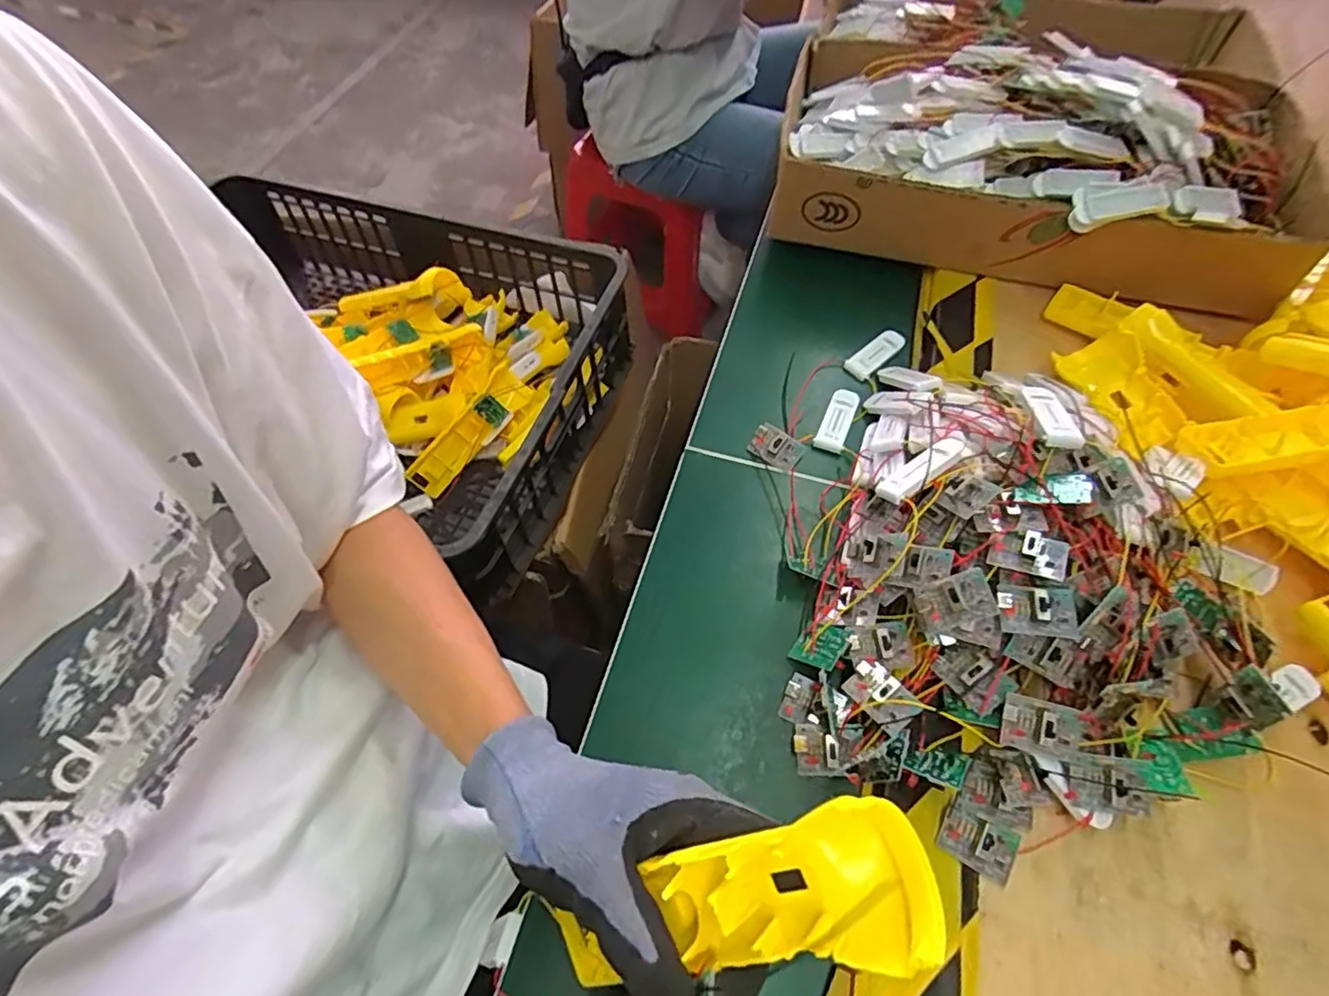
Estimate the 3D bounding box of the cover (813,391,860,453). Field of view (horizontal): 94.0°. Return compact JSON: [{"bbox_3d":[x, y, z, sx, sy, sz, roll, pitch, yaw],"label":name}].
[{"bbox_3d":[0.129,-0.058,0.461,0.021,0.006,0.058,23,61,13],"label":"cover"}]

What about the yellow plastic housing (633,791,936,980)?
[{"bbox_3d":[0.041,0.143,0.224,0.109,0.028,0.047,-28,53,29],"label":"yellow plastic housing"}]

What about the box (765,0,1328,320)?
[{"bbox_3d":[0.308,-0.295,0.533,0.401,0.112,0.233,14,59,8],"label":"box"}]

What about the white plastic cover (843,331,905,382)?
[{"bbox_3d":[0.170,-0.117,0.498,0.056,0.005,0.022,-36,65,-21],"label":"white plastic cover"}]

